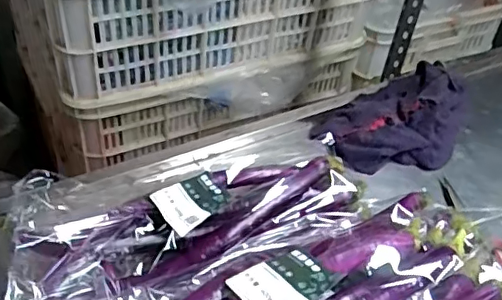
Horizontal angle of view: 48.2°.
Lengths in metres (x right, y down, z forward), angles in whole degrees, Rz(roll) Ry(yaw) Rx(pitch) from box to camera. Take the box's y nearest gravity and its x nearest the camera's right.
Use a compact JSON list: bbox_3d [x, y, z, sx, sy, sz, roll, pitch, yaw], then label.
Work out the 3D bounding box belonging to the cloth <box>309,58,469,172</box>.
[{"bbox_3d":[0.212,-0.043,0.792,0.245,0.051,0.154,-23,50,-26],"label":"cloth"}]

